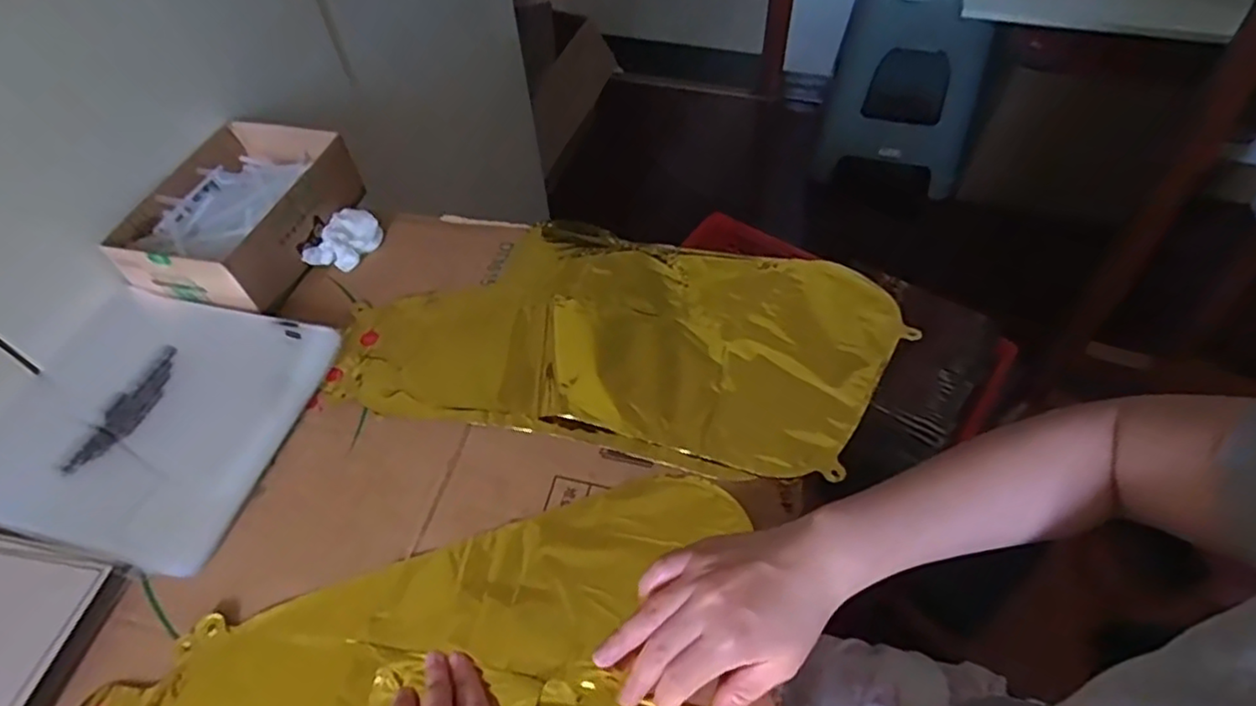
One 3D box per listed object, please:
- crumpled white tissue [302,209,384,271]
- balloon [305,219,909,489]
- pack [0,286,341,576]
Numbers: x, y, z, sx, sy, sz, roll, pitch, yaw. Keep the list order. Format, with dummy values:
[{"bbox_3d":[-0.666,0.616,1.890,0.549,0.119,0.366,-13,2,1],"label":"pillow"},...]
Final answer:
[{"bbox_3d":[-0.257,-0.103,0.607,0.046,0.022,0.064,10,53,10],"label":"crumpled white tissue"},{"bbox_3d":[-0.003,-0.023,0.535,0.410,0.013,0.222,11,53,11],"label":"balloon"},{"bbox_3d":[-0.366,0.044,0.500,0.223,0.017,0.200,11,53,11],"label":"pack"}]

